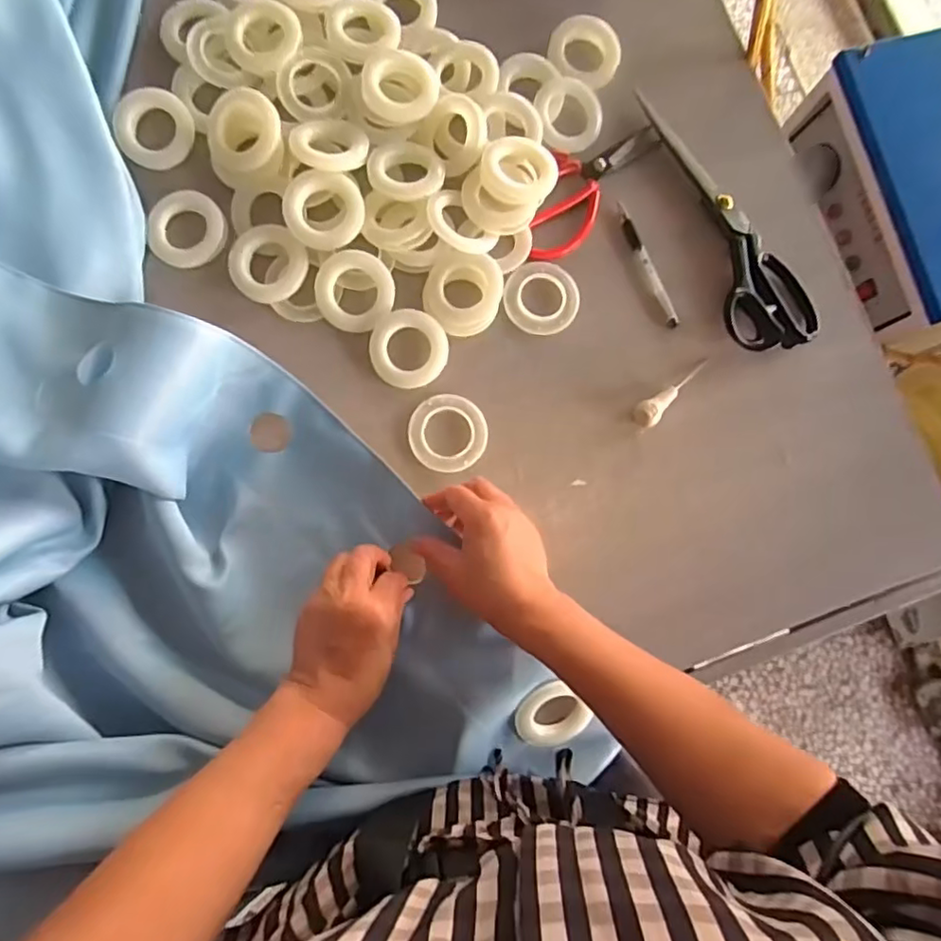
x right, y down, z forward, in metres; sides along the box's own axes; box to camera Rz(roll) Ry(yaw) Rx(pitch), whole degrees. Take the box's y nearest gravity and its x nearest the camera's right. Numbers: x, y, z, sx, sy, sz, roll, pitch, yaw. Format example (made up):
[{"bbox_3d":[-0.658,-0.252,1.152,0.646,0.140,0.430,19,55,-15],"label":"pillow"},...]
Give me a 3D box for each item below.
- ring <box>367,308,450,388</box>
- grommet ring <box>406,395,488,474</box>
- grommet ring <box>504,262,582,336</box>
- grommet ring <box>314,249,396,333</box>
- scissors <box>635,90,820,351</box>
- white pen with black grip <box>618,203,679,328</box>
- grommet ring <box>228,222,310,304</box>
[{"bbox_3d":[-0.055,-0.111,0.554,0.068,0.013,0.068,1,82,-4],"label":"ring"},{"bbox_3d":[-0.020,-0.034,0.550,0.069,0.007,0.070,1,82,-4],"label":"grommet ring"},{"bbox_3d":[0.068,-0.162,0.572,0.069,0.010,0.067,1,82,-4],"label":"grommet ring"},{"bbox_3d":[-0.104,-0.163,0.553,0.069,0.018,0.068,1,82,-4],"label":"grommet ring"},{"bbox_3d":[0.252,-0.244,0.583,0.089,0.023,0.268,-17,83,-6],"label":"scissors"},{"bbox_3d":[0.169,-0.197,0.586,0.012,0.007,0.128,-23,84,-7],"label":"white pen with black grip"},{"bbox_3d":[-0.185,-0.190,0.550,0.073,0.018,0.066,39,81,2],"label":"grommet ring"}]

